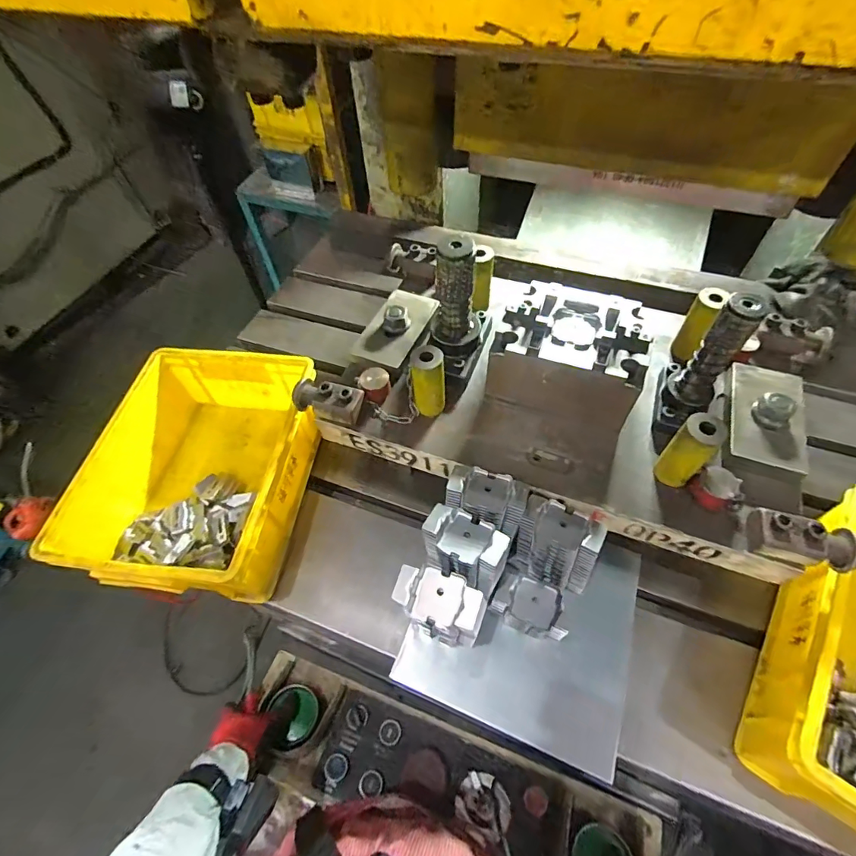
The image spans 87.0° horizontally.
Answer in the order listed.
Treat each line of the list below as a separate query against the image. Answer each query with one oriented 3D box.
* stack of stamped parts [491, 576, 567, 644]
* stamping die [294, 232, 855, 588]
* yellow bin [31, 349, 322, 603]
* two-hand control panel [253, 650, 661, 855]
[{"bbox_3d":[0.127,0.221,0.550,0.094,0.048,0.059,18,59,14],"label":"stack of stamped parts"},{"bbox_3d":[0.175,-0.089,0.564,0.638,0.201,0.322,17,58,14],"label":"stamping die"},{"bbox_3d":[-0.314,0.058,0.651,0.257,0.132,0.346,6,56,6],"label":"yellow bin"},{"bbox_3d":[0.007,0.462,0.585,0.534,0.075,0.137,15,58,14],"label":"two-hand control panel"}]

